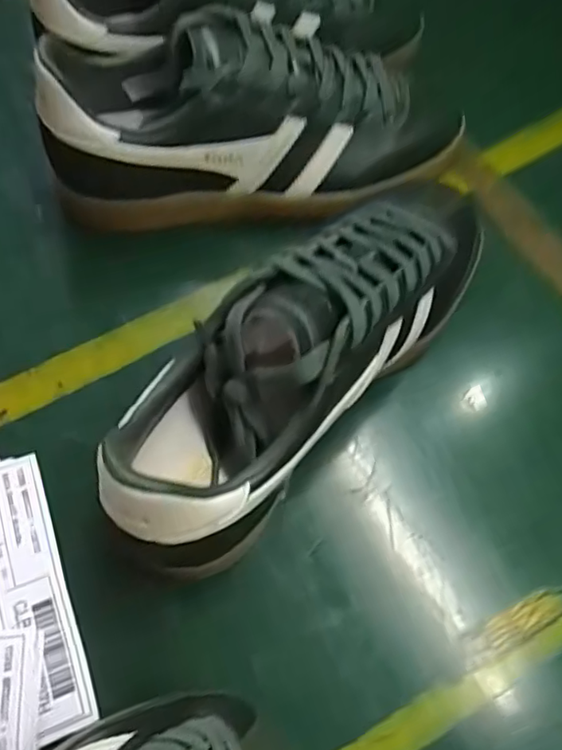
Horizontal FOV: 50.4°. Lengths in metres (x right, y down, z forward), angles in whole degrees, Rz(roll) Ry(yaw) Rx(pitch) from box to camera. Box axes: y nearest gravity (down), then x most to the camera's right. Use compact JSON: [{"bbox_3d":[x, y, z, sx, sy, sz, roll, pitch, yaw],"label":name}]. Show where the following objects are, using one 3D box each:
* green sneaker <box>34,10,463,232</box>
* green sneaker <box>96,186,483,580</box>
[{"bbox_3d":[-0.012,-0.148,0.355,0.245,0.096,0.077,-6,66,-4],"label":"green sneaker"},{"bbox_3d":[0.019,-0.014,0.290,0.076,0.100,0.243,42,72,14],"label":"green sneaker"}]

